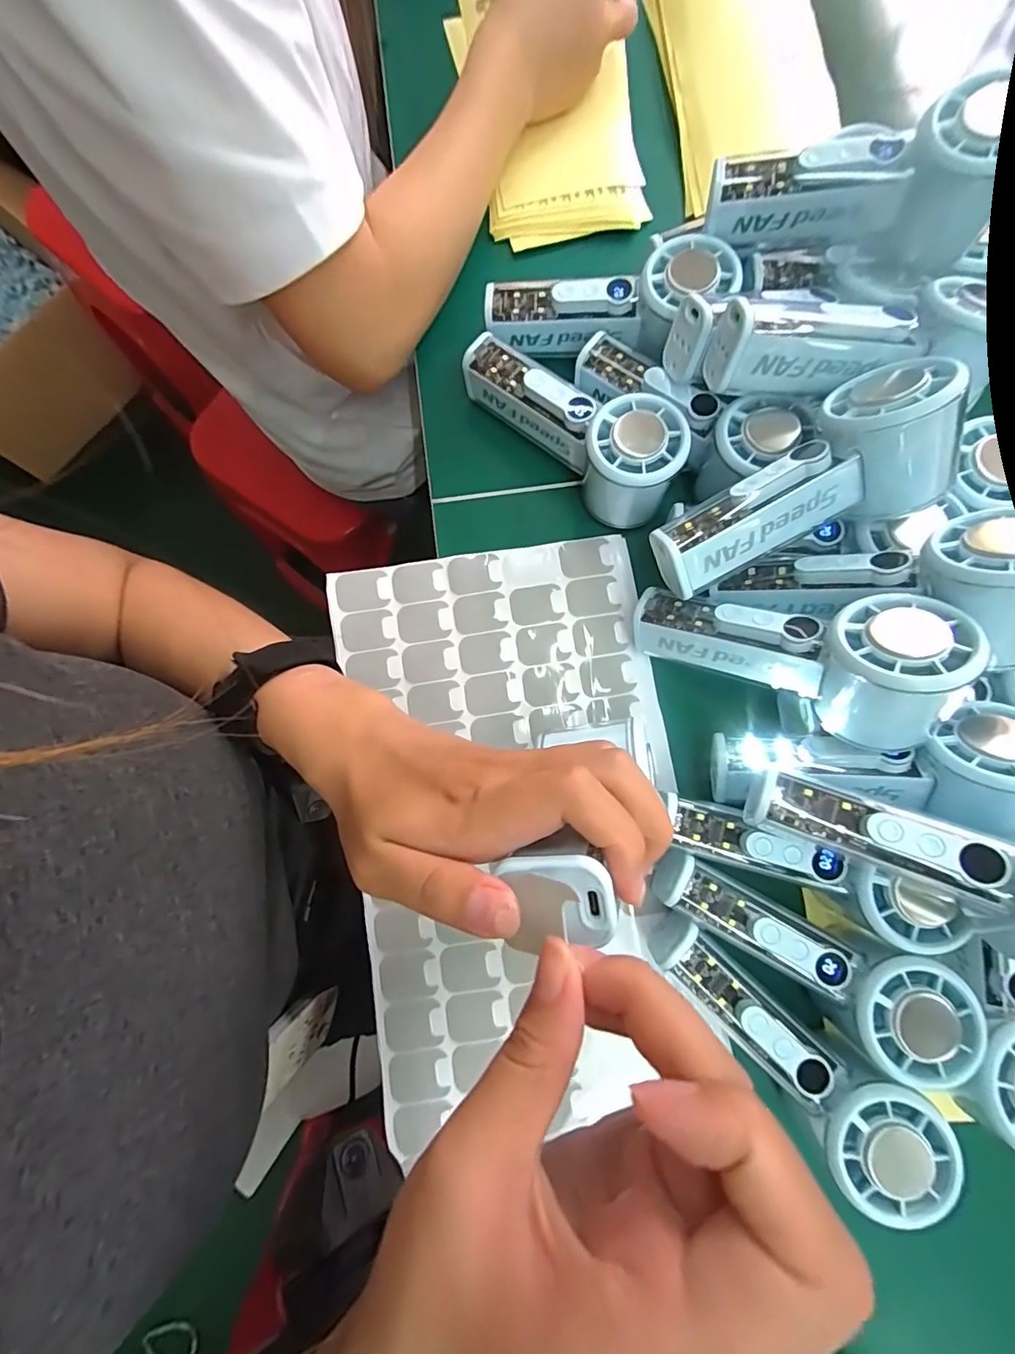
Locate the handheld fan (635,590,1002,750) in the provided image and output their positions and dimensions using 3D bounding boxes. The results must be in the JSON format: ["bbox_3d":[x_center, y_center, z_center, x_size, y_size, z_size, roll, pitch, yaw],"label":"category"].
[{"bbox_3d":[0.147,-0.016,0.269,0.151,0.055,0.061,18,78,36],"label":"handheld fan"}]

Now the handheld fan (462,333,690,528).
[{"bbox_3d":[0.039,-0.158,0.317,0.158,0.060,0.060,42,83,8],"label":"handheld fan"}]

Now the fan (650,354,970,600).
[{"bbox_3d":[0.150,-0.096,0.258,0.150,0.048,0.069,-29,80,14],"label":"fan"}]

